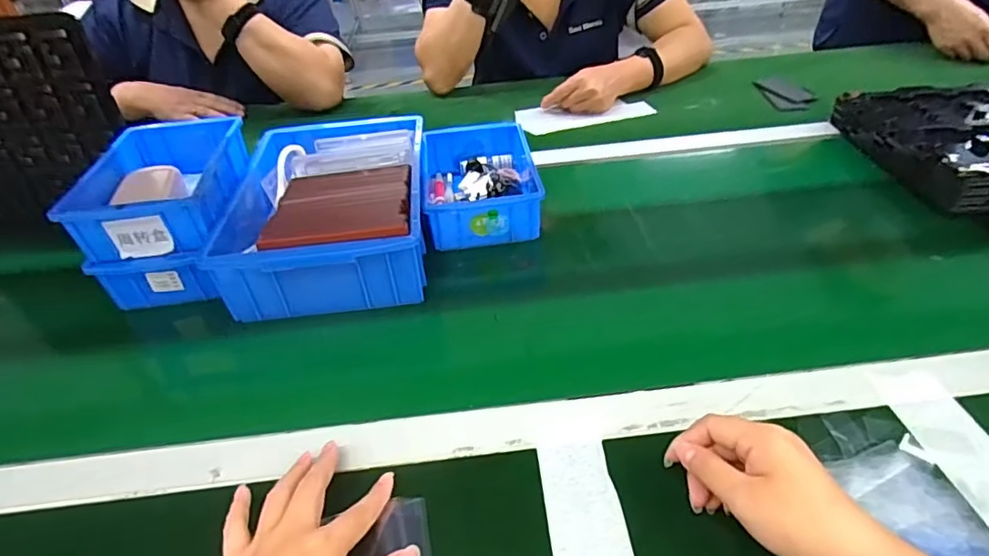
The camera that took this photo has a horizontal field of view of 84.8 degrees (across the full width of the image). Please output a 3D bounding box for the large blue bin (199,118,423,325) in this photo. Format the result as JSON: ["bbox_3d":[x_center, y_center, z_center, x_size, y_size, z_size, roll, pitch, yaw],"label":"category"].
[{"bbox_3d":[-0.189,-0.089,0.632,0.214,0.079,0.294,-7,39,-2],"label":"large blue bin"}]

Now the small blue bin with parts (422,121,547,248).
[{"bbox_3d":[-0.020,-0.125,0.679,0.126,0.055,0.202,-7,39,-2],"label":"small blue bin with parts"}]

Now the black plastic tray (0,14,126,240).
[{"bbox_3d":[-0.598,-0.167,0.656,0.303,0.257,0.019,-3,31,2],"label":"black plastic tray"}]

